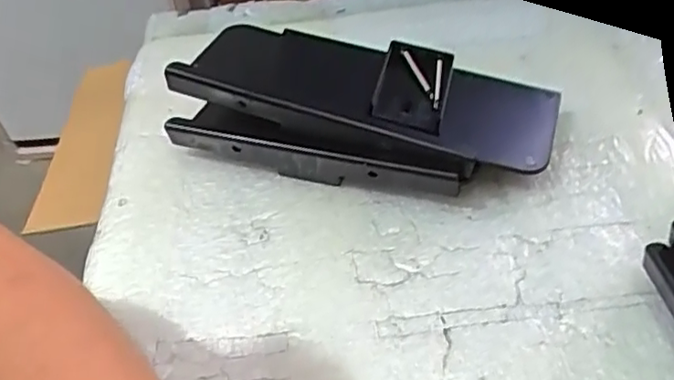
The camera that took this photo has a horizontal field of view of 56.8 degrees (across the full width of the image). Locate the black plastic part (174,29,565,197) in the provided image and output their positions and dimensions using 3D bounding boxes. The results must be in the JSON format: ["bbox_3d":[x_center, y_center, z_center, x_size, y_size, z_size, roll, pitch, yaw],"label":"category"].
[{"bbox_3d":[0.010,-0.051,0.349,0.199,0.059,0.087,10,48,15],"label":"black plastic part"}]

